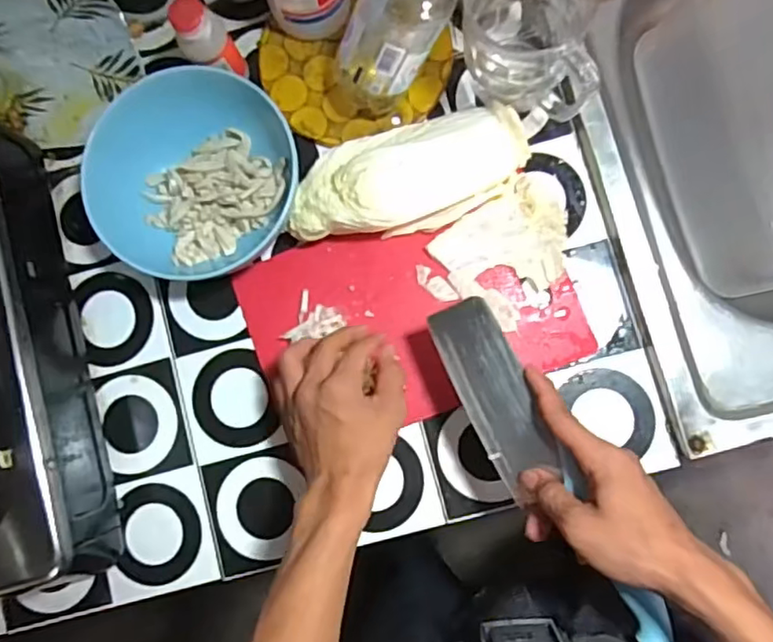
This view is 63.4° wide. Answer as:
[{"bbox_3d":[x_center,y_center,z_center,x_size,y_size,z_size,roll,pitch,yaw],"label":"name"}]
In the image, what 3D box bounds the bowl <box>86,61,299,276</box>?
[{"bbox_3d":[-0.163,-0.127,0.533,0.166,0.071,0.164,0,84,5],"label":"bowl"}]

